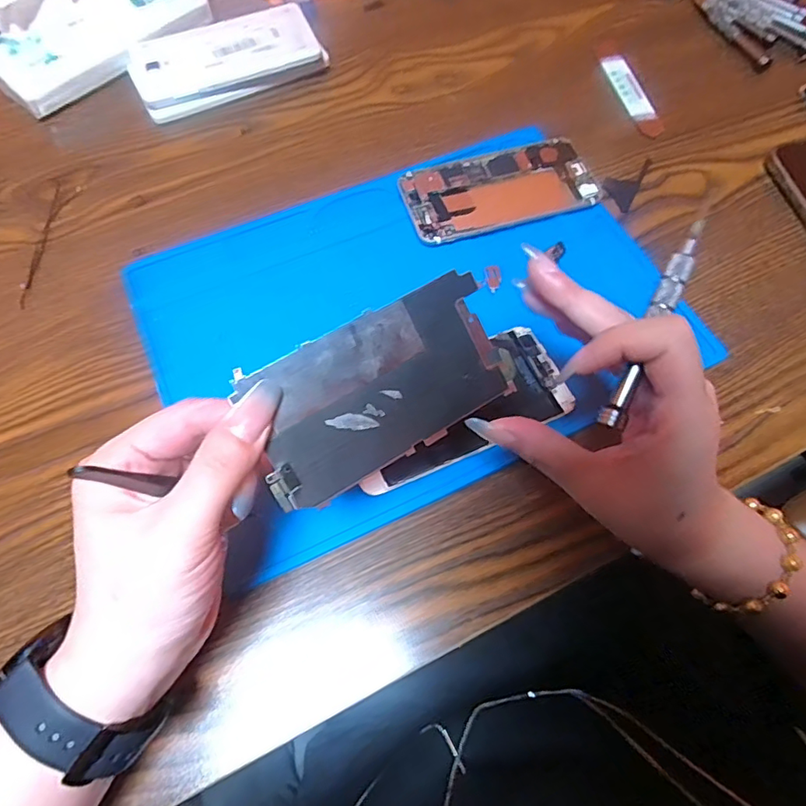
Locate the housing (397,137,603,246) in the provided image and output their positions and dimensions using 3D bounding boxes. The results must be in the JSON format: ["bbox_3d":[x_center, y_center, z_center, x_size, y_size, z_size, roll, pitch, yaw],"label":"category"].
[{"bbox_3d":[0.068,-0.155,0.376,0.134,0.006,0.070,-16,67,-7],"label":"housing"}]

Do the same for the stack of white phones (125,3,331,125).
[{"bbox_3d":[-0.142,-0.278,0.423,0.145,0.024,0.069,-24,68,-11],"label":"stack of white phones"}]

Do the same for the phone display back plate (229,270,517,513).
[{"bbox_3d":[-0.009,-0.005,0.214,0.105,0.004,0.060,-27,101,-13],"label":"phone display back plate"}]

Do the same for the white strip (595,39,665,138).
[{"bbox_3d":[0.184,-0.257,0.426,0.023,0.006,0.109,-17,67,2],"label":"white strip"}]

